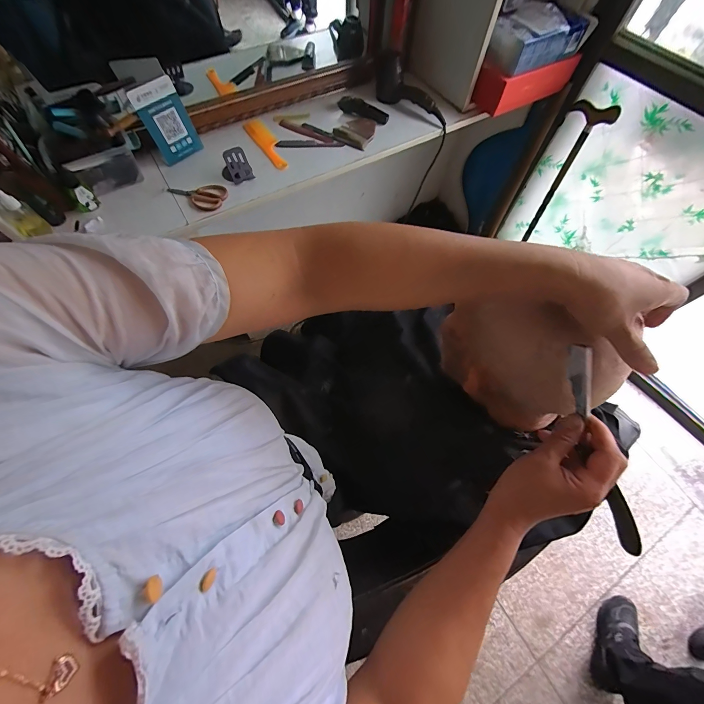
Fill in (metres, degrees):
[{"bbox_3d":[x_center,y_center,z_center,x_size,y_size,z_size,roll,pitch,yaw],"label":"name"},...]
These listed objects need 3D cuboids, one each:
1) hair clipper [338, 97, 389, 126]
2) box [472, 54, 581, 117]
[{"bbox_3d":[0.036,-0.792,1.035,0.177,0.031,0.051,27,68,10],"label":"hair clipper"},{"bbox_3d":[0.552,-0.868,1.018,0.314,0.105,0.105,-28,69,-13],"label":"box"}]

